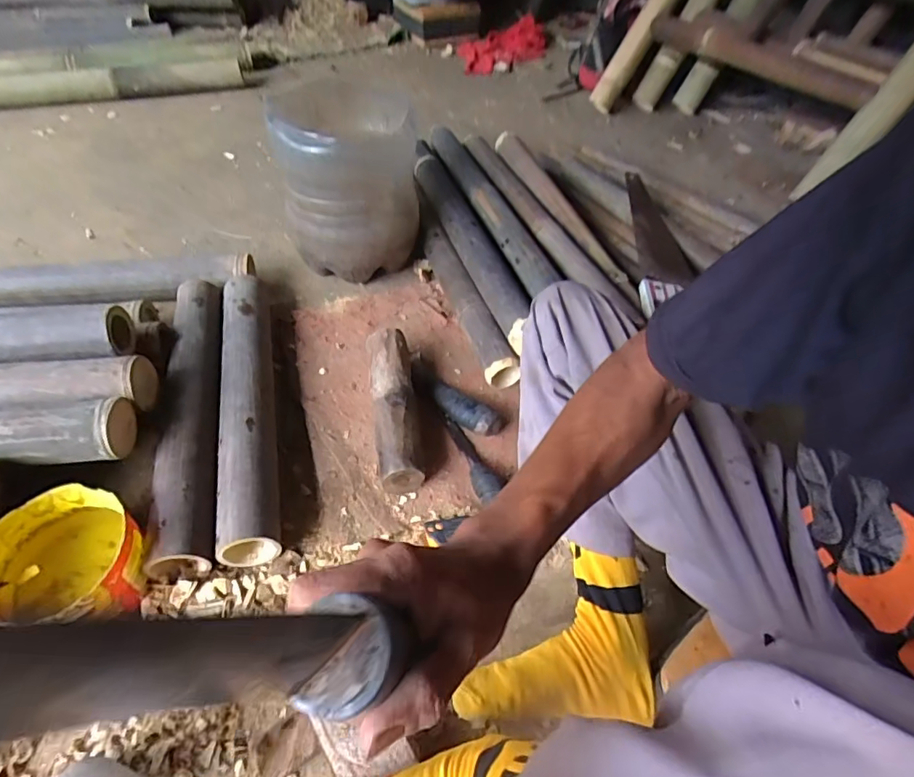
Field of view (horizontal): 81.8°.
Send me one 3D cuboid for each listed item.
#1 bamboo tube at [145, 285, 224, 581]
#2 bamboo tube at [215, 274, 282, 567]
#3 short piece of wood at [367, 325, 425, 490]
[{"bbox_3d":[-0.370,0.020,0.746,0.074,0.060,0.481,-10,50,-9],"label":"bamboo tube"},{"bbox_3d":[-0.299,0.014,0.762,0.075,0.071,0.480,-9,51,-11],"label":"bamboo tube"},{"bbox_3d":[-0.090,0.022,0.752,0.059,0.070,0.244,-7,50,-7],"label":"short piece of wood"}]

